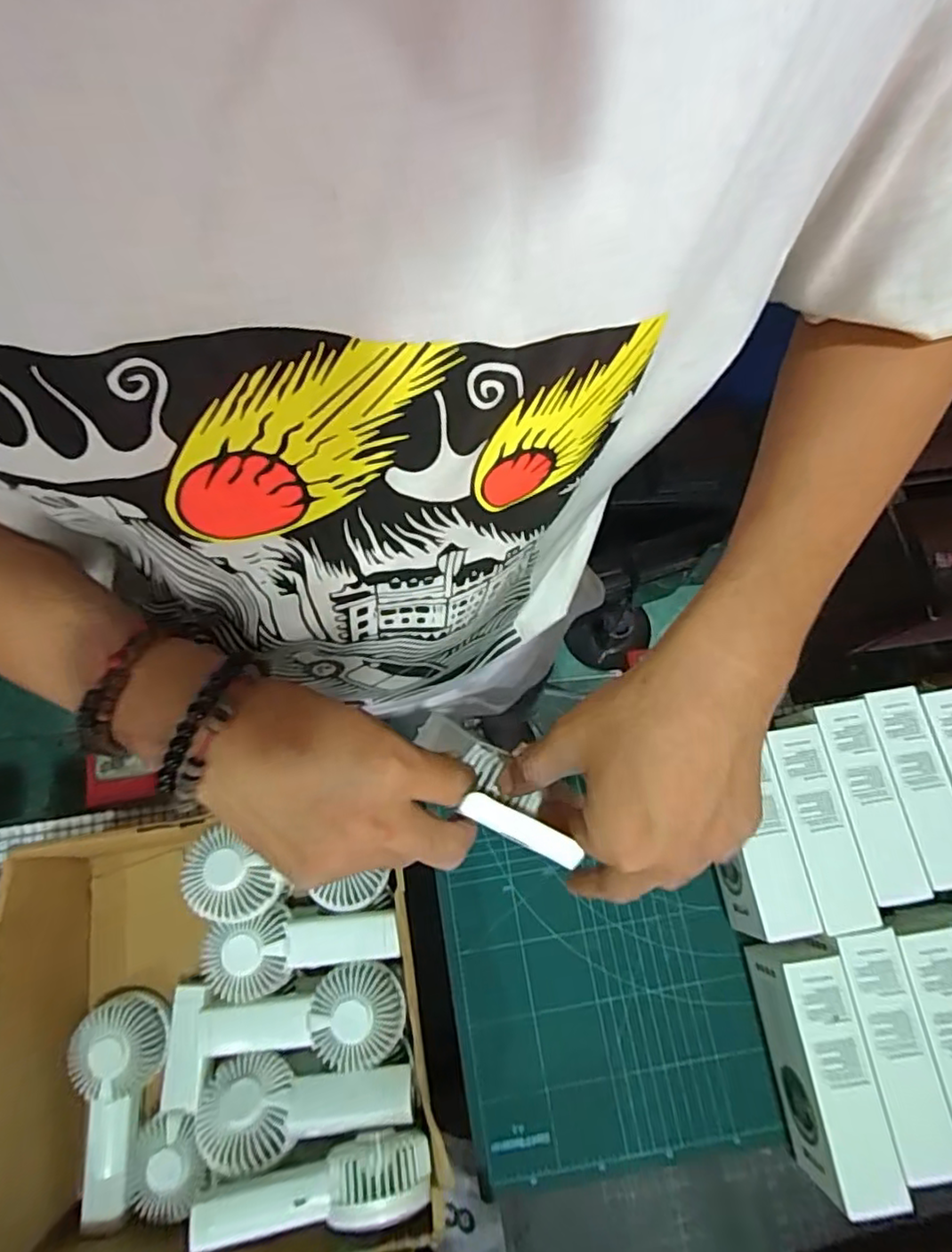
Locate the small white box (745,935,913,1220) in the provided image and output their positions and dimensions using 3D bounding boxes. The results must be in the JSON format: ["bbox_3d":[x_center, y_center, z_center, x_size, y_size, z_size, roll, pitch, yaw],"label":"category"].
[{"bbox_3d":[0.238,0.301,0.444,0.043,0.072,0.149,-8,72,0],"label":"small white box"}]

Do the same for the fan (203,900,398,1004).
[{"bbox_3d":[-0.127,0.224,0.450,0.133,0.026,0.055,-15,72,-3],"label":"fan"}]

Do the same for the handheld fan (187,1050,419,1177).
[{"bbox_3d":[-0.114,0.315,0.422,0.142,0.035,0.061,-12,72,-1],"label":"handheld fan"}]

